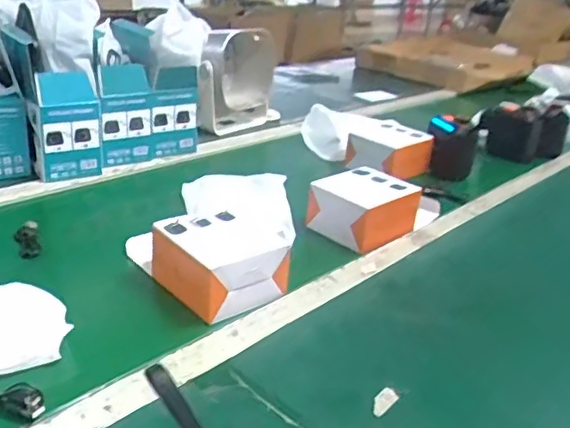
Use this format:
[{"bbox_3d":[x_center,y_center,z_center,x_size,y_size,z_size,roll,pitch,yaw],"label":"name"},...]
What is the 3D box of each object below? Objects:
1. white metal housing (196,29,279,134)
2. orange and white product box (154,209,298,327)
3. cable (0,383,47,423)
[{"bbox_3d":[-0.086,-0.251,1.150,0.110,0.188,0.164,8,22,10],"label":"white metal housing"},{"bbox_3d":[-0.064,0.046,0.629,0.105,0.065,0.108,-15,28,-39],"label":"orange and white product box"},{"bbox_3d":[-0.217,0.142,0.460,0.075,0.021,0.017,-3,19,16],"label":"cable"}]

